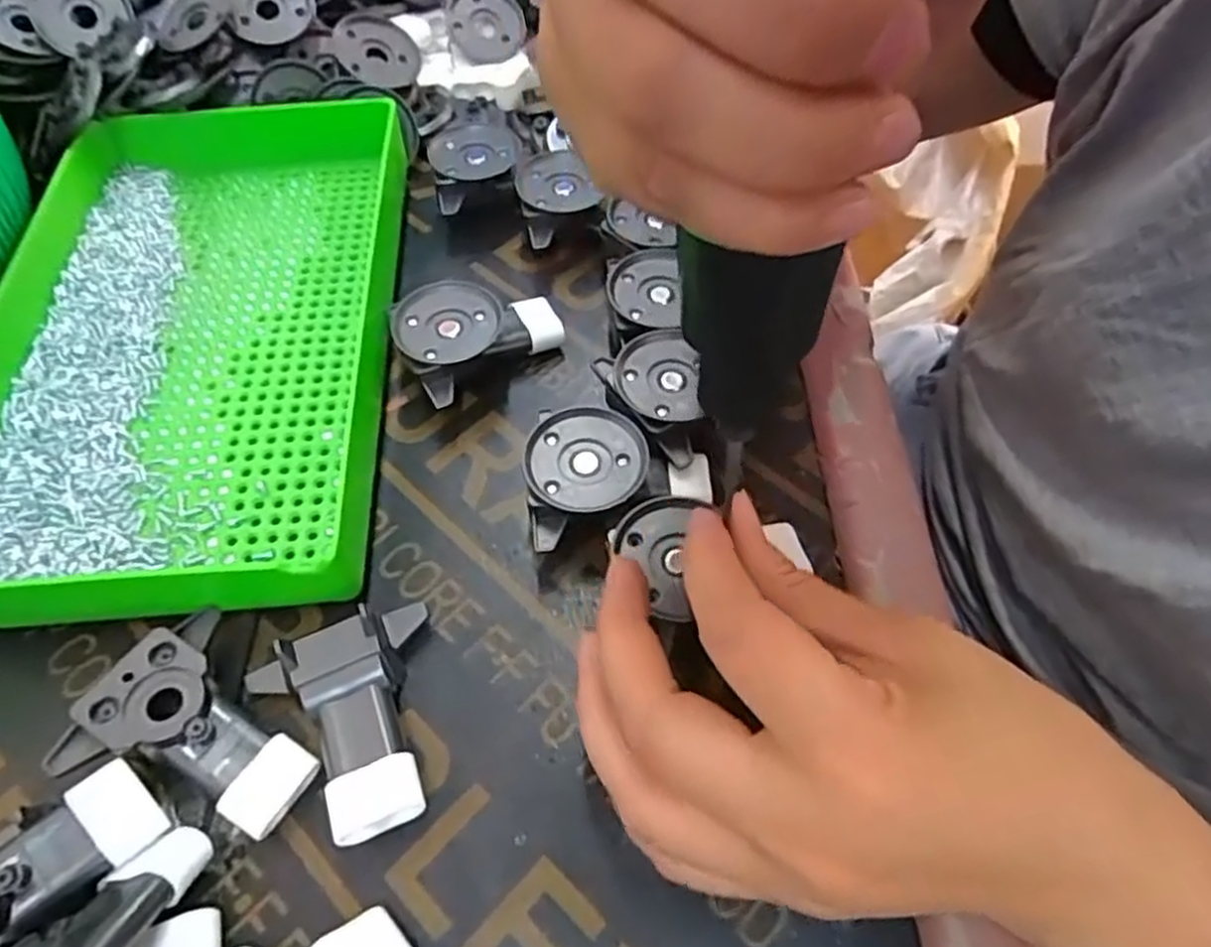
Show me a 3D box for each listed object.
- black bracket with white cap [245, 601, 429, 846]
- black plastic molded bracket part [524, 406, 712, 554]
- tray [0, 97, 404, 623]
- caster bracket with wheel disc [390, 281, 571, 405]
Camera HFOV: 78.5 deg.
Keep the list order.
[{"bbox_3d":[-0.076,0.077,0.226,0.054,0.022,0.062,-20,60,-11],"label":"black bracket with white cap"},{"bbox_3d":[0.004,0.001,0.268,0.064,0.028,0.045,-11,58,-5],"label":"black plastic molded bracket part"},{"bbox_3d":[-0.172,-0.062,0.306,0.159,0.037,0.253,-5,58,-1],"label":"tray"},{"bbox_3d":[-0.055,-0.058,0.306,0.065,0.028,0.044,-39,65,-20],"label":"caster bracket with wheel disc"}]

